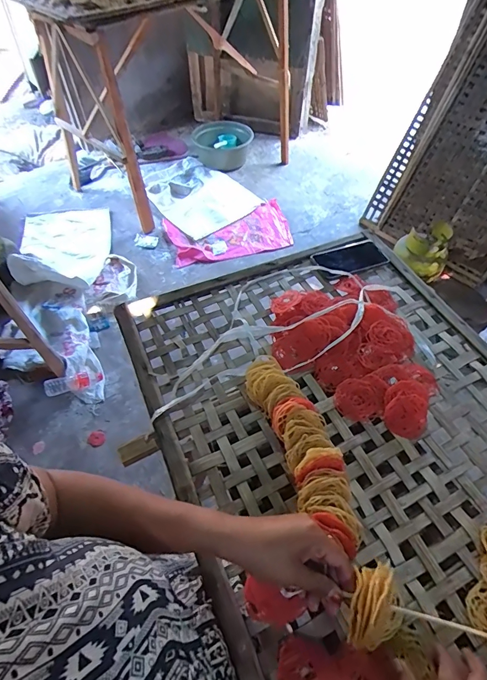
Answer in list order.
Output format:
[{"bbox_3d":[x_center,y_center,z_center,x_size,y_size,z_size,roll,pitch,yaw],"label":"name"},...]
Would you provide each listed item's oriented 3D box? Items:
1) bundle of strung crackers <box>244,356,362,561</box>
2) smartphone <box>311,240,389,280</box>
[{"bbox_3d":[0.081,0.141,0.542,0.077,0.054,0.290,-16,48,-12],"label":"bundle of strung crackers"},{"bbox_3d":[0.222,-0.170,0.796,0.146,0.010,0.079,-19,56,-14],"label":"smartphone"}]

